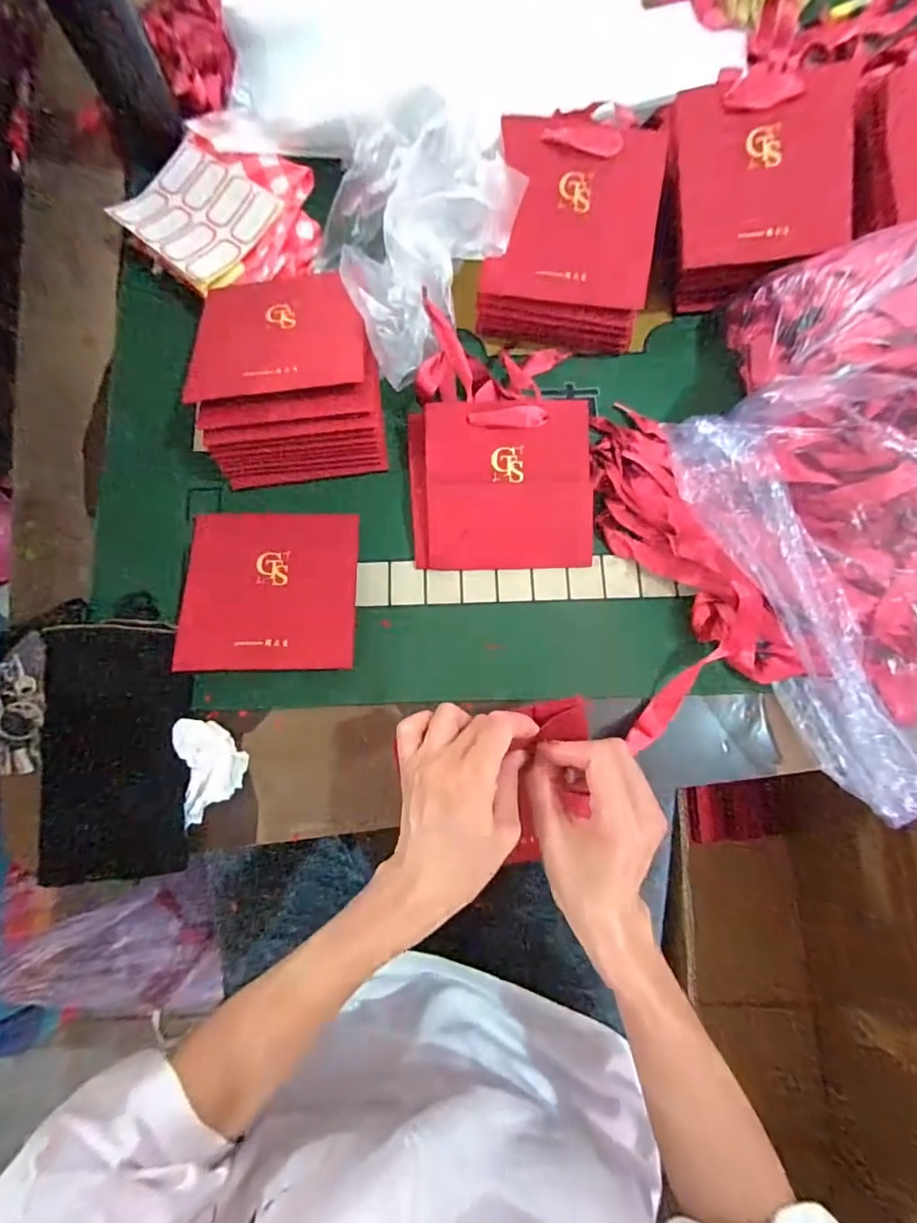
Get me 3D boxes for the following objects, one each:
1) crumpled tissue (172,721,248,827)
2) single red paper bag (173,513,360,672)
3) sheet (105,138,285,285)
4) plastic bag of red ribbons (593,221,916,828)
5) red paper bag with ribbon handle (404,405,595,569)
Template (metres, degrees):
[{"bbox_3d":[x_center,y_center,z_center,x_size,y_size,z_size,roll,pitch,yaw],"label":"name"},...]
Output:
[{"bbox_3d":[-0.196,0.124,0.410,0.046,0.019,0.079,-8,78,-3],"label":"crumpled tissue"},{"bbox_3d":[-0.157,-0.019,0.435,0.138,0.022,0.136,-2,78,-1],"label":"single red paper bag"},{"bbox_3d":[-0.244,-0.376,0.486,0.132,0.010,0.112,40,80,7],"label":"sheet"},{"bbox_3d":[0.294,-0.075,0.385,0.340,0.161,0.421,0,78,-1],"label":"plastic bag of red ribbons"},{"bbox_3d":[0.036,-0.107,0.446,0.153,0.010,0.139,-1,95,2],"label":"red paper bag with ribbon handle"}]

